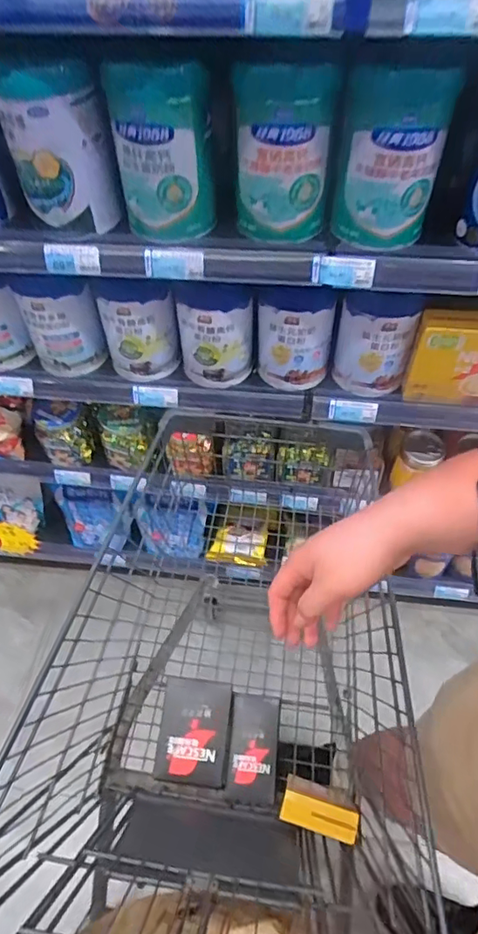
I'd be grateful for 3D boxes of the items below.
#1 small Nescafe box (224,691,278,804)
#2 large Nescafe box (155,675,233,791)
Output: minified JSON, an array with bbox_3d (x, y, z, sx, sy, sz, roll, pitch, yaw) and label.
[{"bbox_3d":[0.024,0.459,0.878,0.080,0.043,0.156,4,54,4],"label":"small Nescafe box"},{"bbox_3d":[-0.071,0.430,0.870,0.113,0.047,0.154,3,54,4],"label":"large Nescafe box"}]

